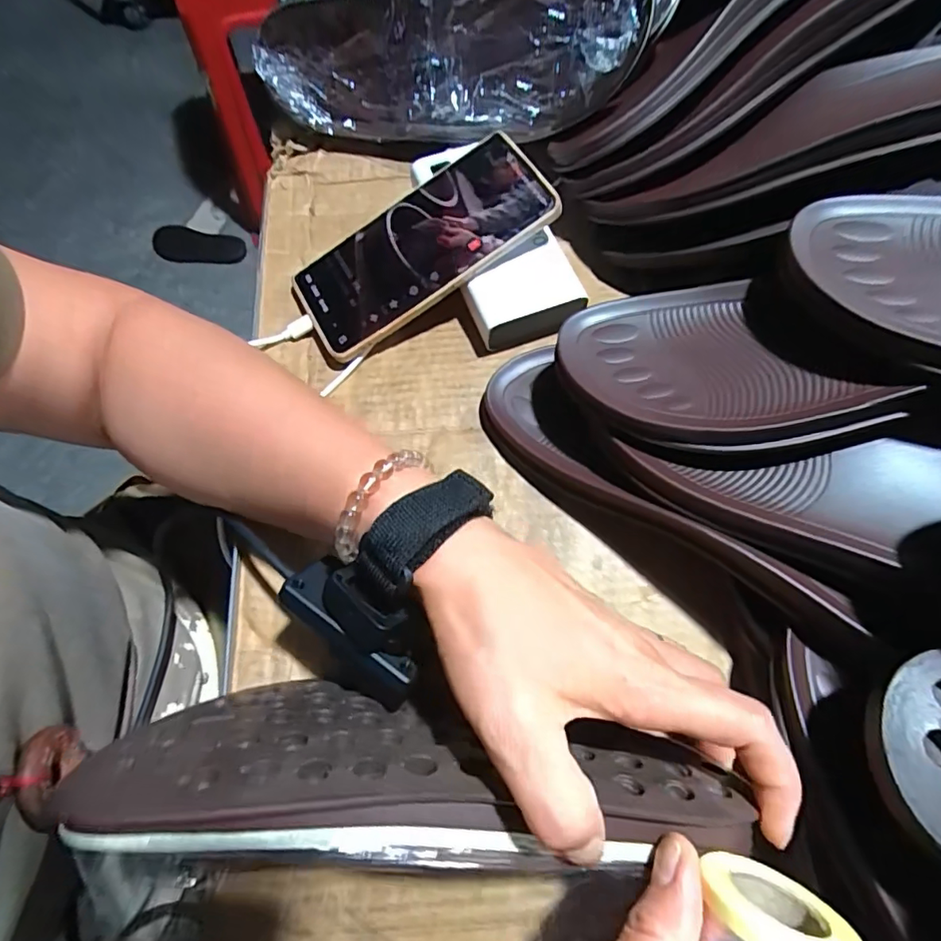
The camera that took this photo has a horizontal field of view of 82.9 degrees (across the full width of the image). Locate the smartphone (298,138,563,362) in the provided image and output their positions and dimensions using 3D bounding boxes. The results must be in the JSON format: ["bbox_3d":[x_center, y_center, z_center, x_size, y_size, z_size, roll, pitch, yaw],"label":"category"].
[{"bbox_3d":[-0.032,-0.139,0.334,0.165,0.011,0.077,-31,70,7],"label":"smartphone"}]

